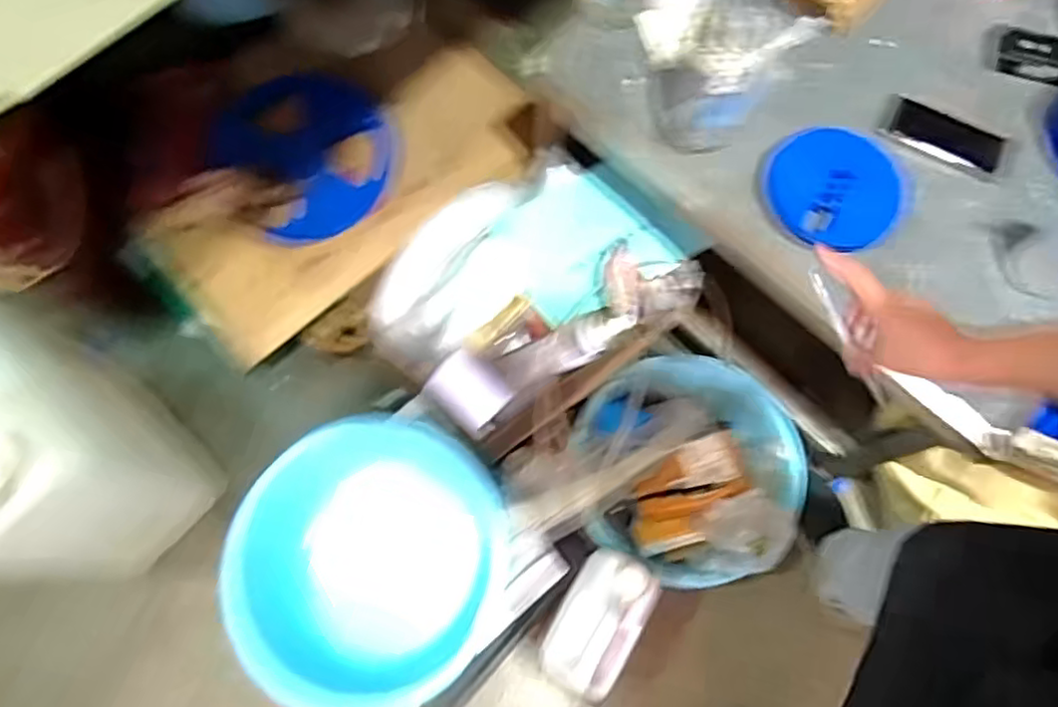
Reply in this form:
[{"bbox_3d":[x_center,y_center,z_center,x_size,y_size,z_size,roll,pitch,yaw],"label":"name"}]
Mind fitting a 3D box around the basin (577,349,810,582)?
[{"bbox_3d":[0.253,0.183,1.086,0.343,0.167,0.351,0,71,-1],"label":"basin"}]

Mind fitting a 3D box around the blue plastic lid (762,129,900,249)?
[{"bbox_3d":[0.394,-0.218,0.842,0.164,0.027,0.170,0,71,-1],"label":"blue plastic lid"}]

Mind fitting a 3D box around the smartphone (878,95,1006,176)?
[{"bbox_3d":[0.560,-0.296,0.885,0.155,0.009,0.071,26,73,8],"label":"smartphone"}]

